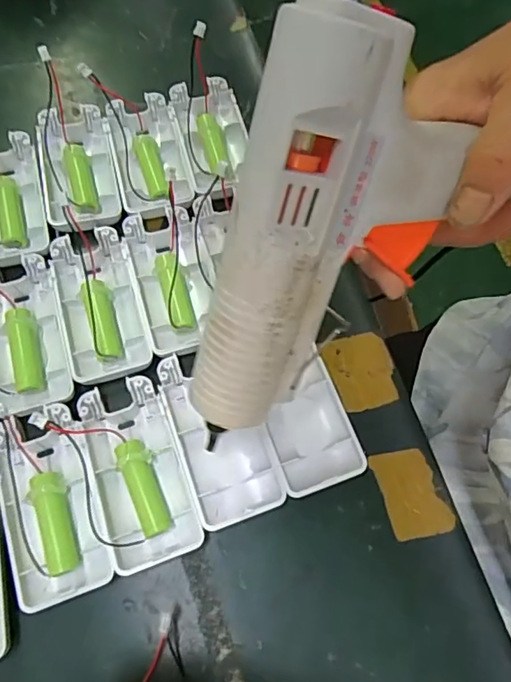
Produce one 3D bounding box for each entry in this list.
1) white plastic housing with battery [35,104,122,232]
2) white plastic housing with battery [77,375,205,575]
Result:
[{"bbox_3d":[-0.114,-0.111,0.340,0.044,0.014,0.090,-12,70,-6],"label":"white plastic housing with battery"},{"bbox_3d":[-0.061,0.067,0.275,0.044,0.012,0.092,-19,71,-9],"label":"white plastic housing with battery"}]

